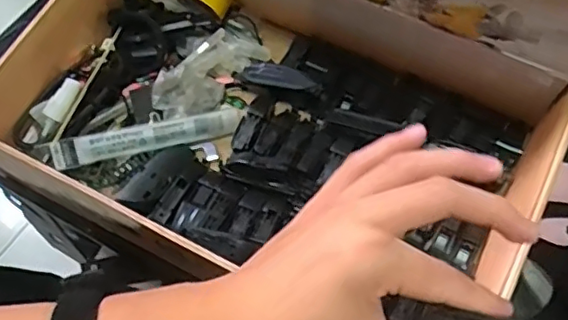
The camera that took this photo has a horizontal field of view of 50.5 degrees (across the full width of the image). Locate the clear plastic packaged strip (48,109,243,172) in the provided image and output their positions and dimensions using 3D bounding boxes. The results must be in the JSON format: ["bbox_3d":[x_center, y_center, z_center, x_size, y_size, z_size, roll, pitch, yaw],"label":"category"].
[{"bbox_3d":[-0.119,-0.019,0.530,0.159,0.010,0.023,-13,95,-15],"label":"clear plastic packaged strip"}]

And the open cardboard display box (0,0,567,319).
[{"bbox_3d":[-0.004,-0.079,0.450,0.425,0.241,0.292,21,62,12],"label":"open cardboard display box"}]

